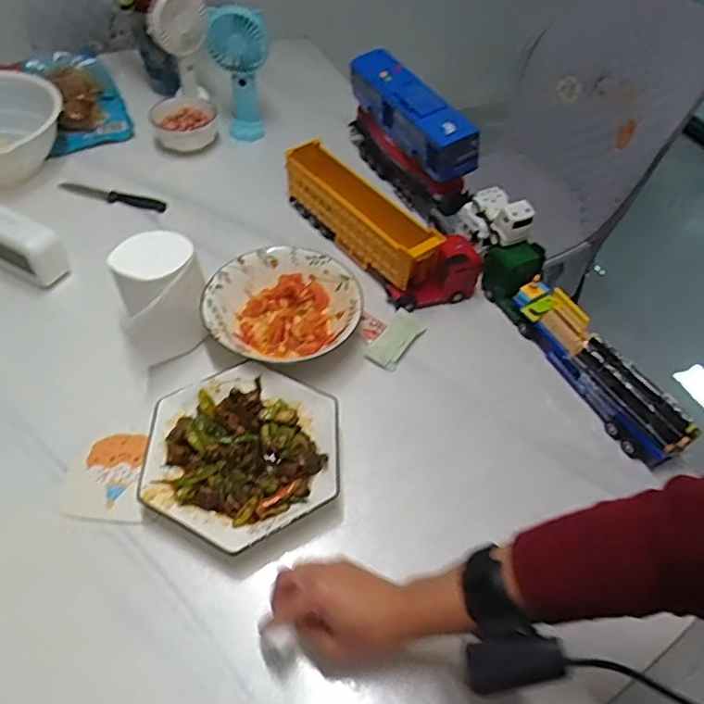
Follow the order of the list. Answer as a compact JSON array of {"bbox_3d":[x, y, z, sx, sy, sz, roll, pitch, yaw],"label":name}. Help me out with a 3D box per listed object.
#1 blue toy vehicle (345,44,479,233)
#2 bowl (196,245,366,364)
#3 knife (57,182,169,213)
[{"bbox_3d":[0.085,-0.331,0.898,0.062,0.163,0.287,-23,58,-22],"label":"blue toy vehicle"},{"bbox_3d":[-0.090,-0.055,0.735,0.186,0.050,0.170,3,52,-4],"label":"bowl"},{"bbox_3d":[-0.376,-0.244,0.908,0.180,0.013,0.021,13,52,4],"label":"knife"}]

